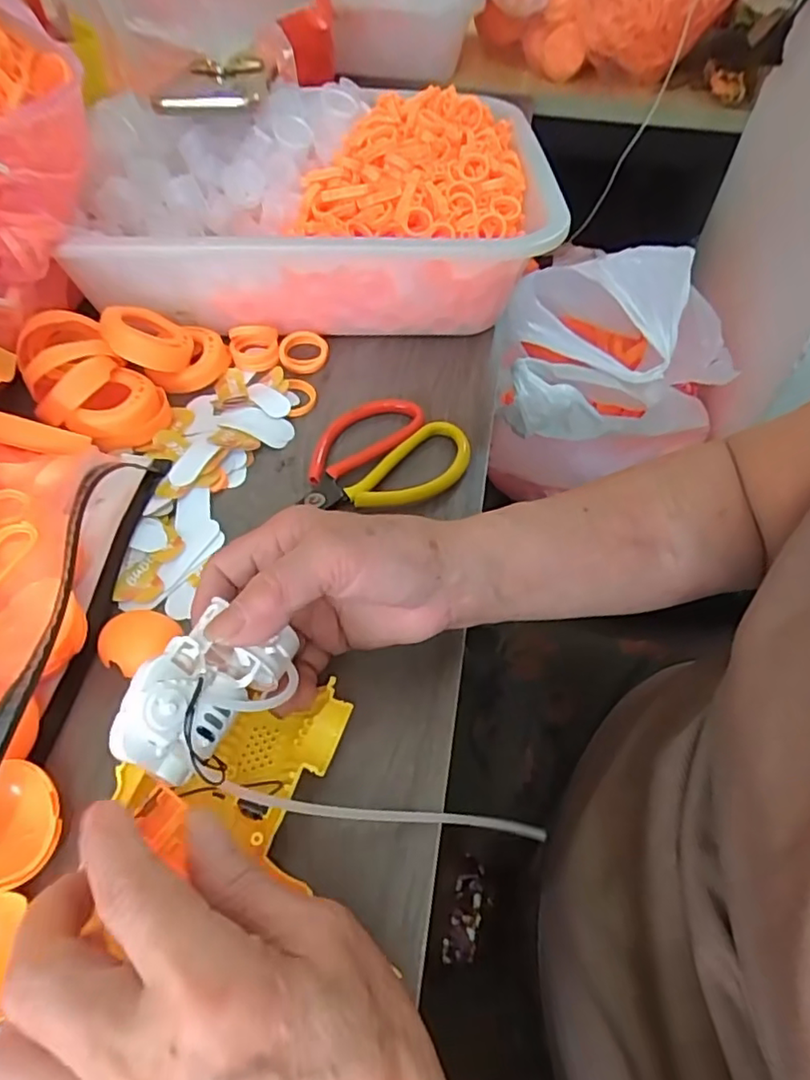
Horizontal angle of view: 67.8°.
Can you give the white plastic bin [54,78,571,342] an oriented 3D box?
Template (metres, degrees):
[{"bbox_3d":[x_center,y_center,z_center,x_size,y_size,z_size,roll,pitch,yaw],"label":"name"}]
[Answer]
[{"bbox_3d":[-0.062,-0.257,0.477,0.333,0.110,0.238,1,52,-1],"label":"white plastic bin"}]

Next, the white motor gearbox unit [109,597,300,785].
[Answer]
[{"bbox_3d":[-0.077,0.057,0.229,0.040,0.029,0.068,47,55,4],"label":"white motor gearbox unit"}]

